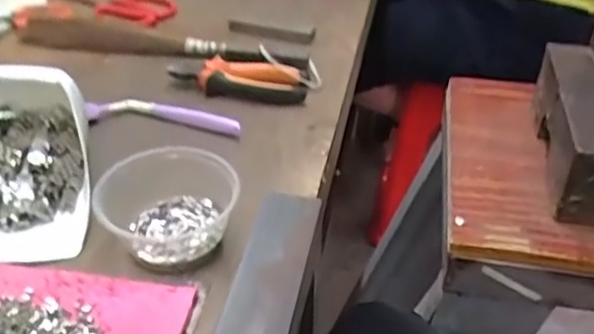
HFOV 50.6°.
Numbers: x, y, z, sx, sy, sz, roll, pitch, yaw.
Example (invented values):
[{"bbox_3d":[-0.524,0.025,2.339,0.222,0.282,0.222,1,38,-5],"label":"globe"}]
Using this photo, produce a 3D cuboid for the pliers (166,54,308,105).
[{"bbox_3d":[-0.063,-0.096,0.674,0.145,0.030,0.042,0,39,-3],"label":"pliers"}]

